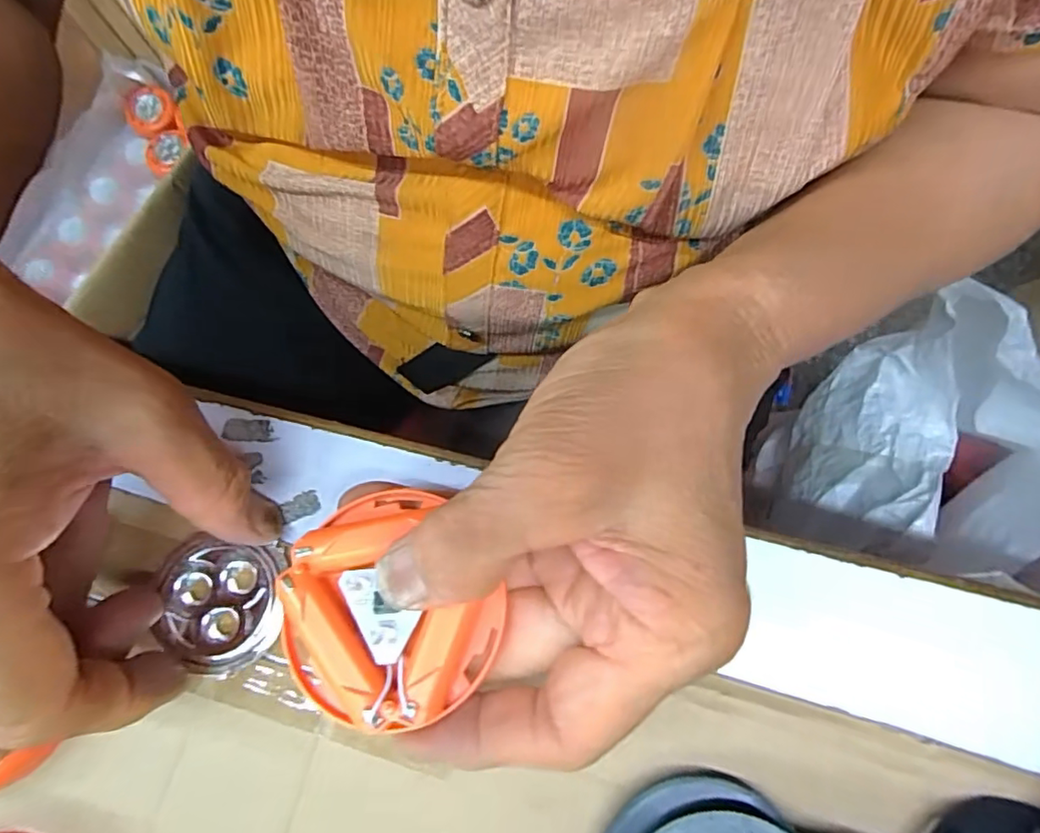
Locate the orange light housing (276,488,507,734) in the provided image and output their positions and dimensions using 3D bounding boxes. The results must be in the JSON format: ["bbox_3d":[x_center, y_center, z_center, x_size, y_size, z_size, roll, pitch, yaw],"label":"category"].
[{"bbox_3d":[-0.037,0.052,0.160,0.060,0.018,0.061,0,75,1],"label":"orange light housing"}]

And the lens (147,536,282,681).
[{"bbox_3d":[-0.104,0.064,0.194,0.040,0.009,0.045,-8,75,-2],"label":"lens"}]

